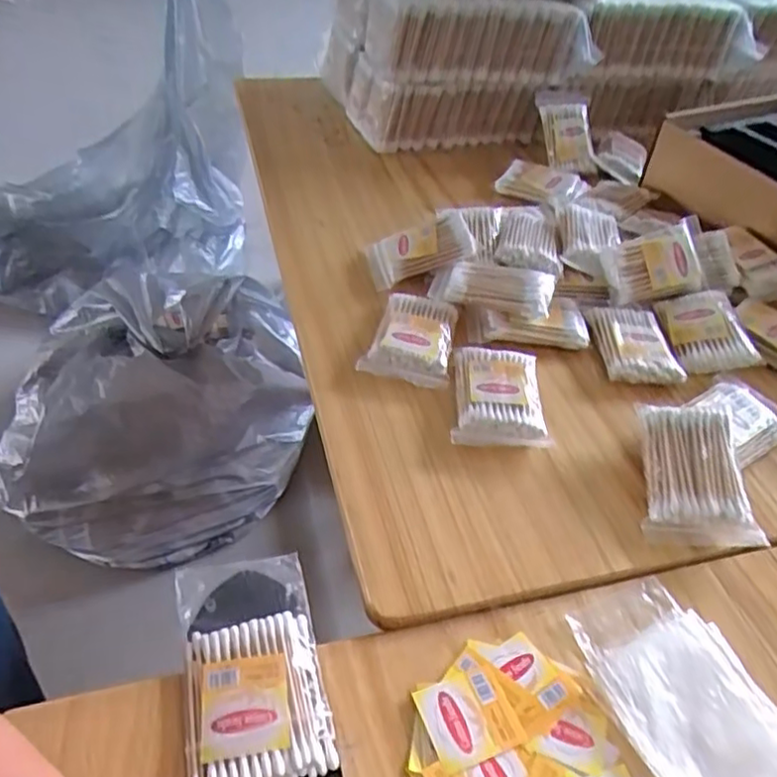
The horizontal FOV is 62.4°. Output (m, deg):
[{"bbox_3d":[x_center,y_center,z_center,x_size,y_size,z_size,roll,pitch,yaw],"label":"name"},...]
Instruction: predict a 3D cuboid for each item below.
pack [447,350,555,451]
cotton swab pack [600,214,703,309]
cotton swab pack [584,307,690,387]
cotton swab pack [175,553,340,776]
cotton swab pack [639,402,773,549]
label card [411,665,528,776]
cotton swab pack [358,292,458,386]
[{"bbox_3d":[0.076,0.003,0.441,0.060,0.015,0.086,5,46,-2],"label":"pack"},{"bbox_3d":[0.217,-0.102,0.521,0.083,0.019,0.058,-12,86,1],"label":"cotton swab pack"},{"bbox_3d":[0.187,-0.037,0.489,0.056,0.017,0.076,2,46,-4],"label":"cotton swab pack"},{"bbox_3d":[-0.066,0.132,0.310,0.063,0.012,0.114,-9,47,-14],"label":"cotton swab pack"},{"bbox_3d":[0.186,0.052,0.390,0.060,0.017,0.087,2,62,7],"label":"cotton swab pack"},{"bbox_3d":[0.038,0.155,0.303,0.042,0.004,0.039,-12,48,-17],"label":"label card"},{"bbox_3d":[0.018,-0.039,0.476,0.059,0.018,0.085,12,46,5],"label":"cotton swab pack"}]

